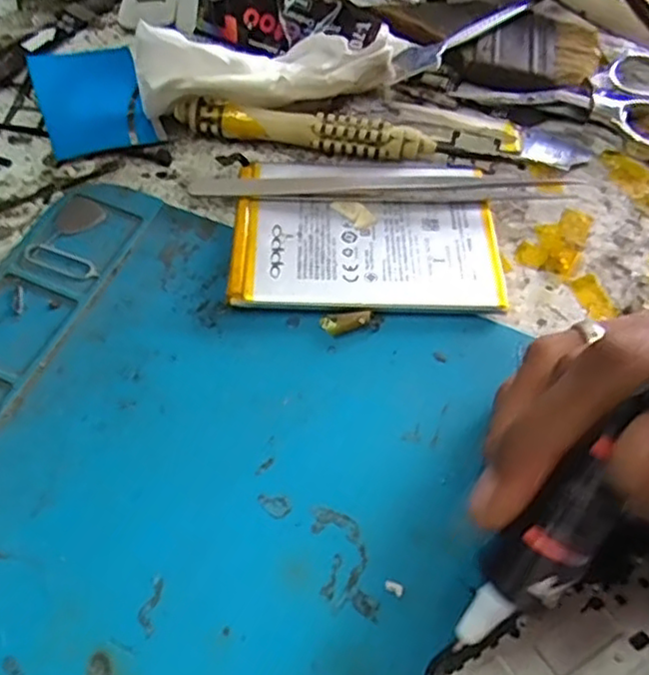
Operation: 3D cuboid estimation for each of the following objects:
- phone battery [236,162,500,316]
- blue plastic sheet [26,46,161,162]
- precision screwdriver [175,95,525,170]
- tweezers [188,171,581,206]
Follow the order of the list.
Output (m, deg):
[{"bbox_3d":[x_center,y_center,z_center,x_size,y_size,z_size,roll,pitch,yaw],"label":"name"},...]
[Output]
[{"bbox_3d":[0.014,-0.036,0.223,0.084,0.005,0.063,2,58,-2],"label":"phone battery"},{"bbox_3d":[-0.089,-0.093,0.255,0.036,0.004,0.060,-17,61,-13],"label":"blue plastic sheet"},{"bbox_3d":[0.008,-0.075,0.242,0.123,0.009,0.014,6,58,1],"label":"precision screwdriver"},{"bbox_3d":[0.023,-0.054,0.232,0.135,0.006,0.020,-1,59,-4],"label":"tweezers"}]

